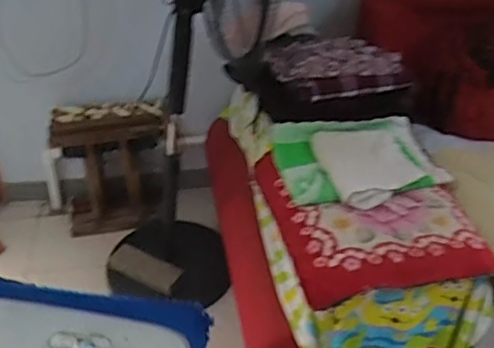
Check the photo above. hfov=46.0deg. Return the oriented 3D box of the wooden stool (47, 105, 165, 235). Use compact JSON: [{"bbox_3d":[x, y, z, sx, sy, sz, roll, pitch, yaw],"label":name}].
[{"bbox_3d":[-0.430,-0.017,1.869,0.347,0.371,0.198,-3,38,-4],"label":"wooden stool"}]

